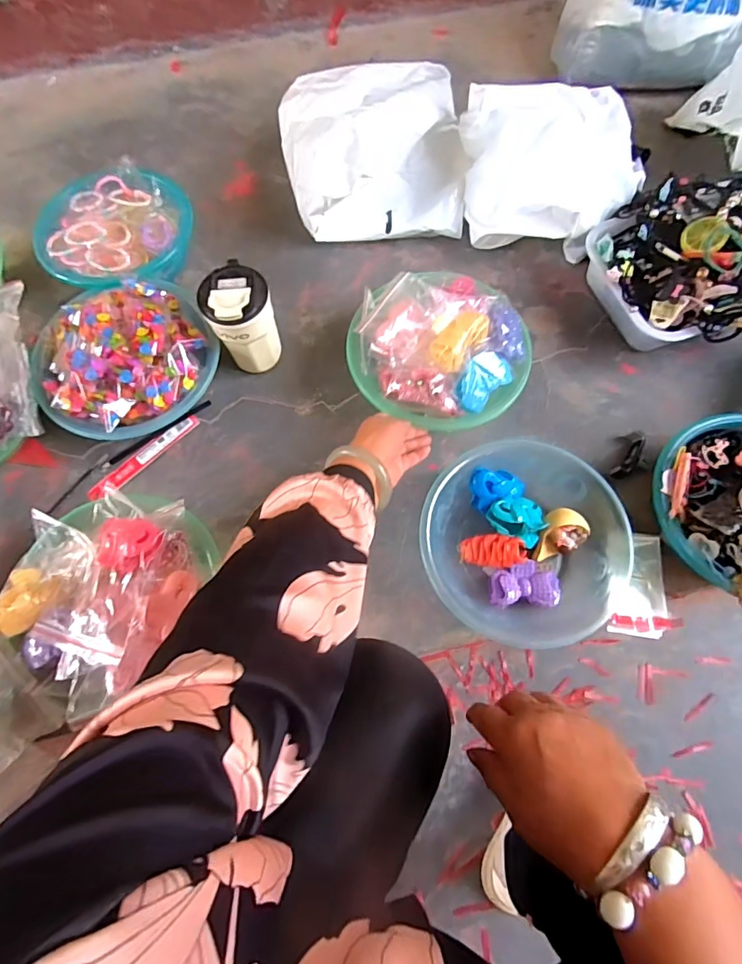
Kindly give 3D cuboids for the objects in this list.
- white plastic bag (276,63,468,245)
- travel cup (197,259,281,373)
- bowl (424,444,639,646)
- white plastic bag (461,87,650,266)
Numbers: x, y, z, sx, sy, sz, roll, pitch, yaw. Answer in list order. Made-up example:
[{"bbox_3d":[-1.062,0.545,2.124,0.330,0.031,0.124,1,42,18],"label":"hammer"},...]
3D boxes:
[{"bbox_3d":[-0.001,-0.543,0.726,0.281,0.129,0.319,-5,71,0],"label":"white plastic bag"},{"bbox_3d":[-0.168,-0.214,0.628,0.078,0.137,0.083,-1,71,2],"label":"travel cup"},{"bbox_3d":[0.182,0.071,0.577,0.233,0.066,0.236,-1,71,2],"label":"bowl"},{"bbox_3d":[0.278,-0.466,0.706,0.276,0.106,0.242,-4,71,1],"label":"white plastic bag"}]

